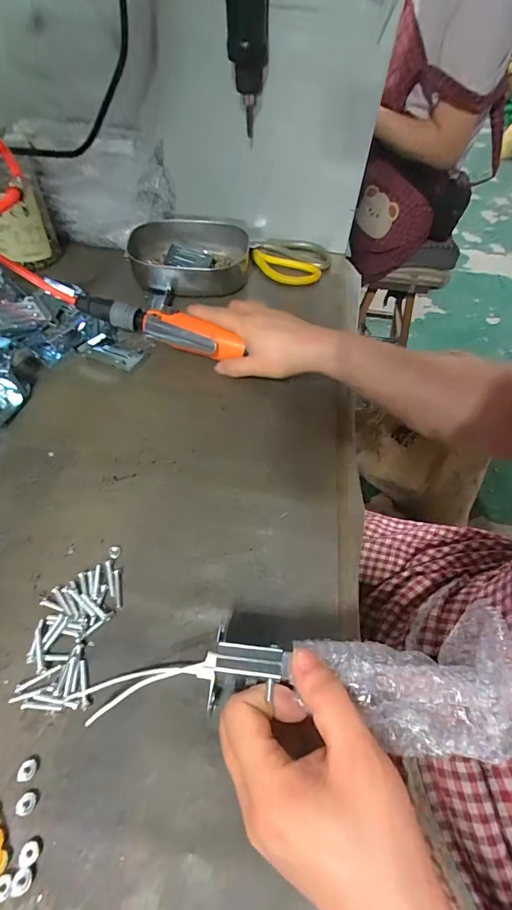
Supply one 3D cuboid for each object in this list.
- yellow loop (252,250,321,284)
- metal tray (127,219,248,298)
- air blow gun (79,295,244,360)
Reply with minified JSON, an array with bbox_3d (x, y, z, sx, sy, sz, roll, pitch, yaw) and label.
[{"bbox_3d":[0.041,-0.264,0.550,0.099,0.010,0.058,9,54,3],"label":"yellow loop"},{"bbox_3d":[-0.091,-0.261,0.518,0.158,0.043,0.127,2,54,-3],"label":"metal tray"},{"bbox_3d":[-0.107,-0.139,0.421,0.189,0.031,0.021,18,55,9],"label":"air blow gun"}]

